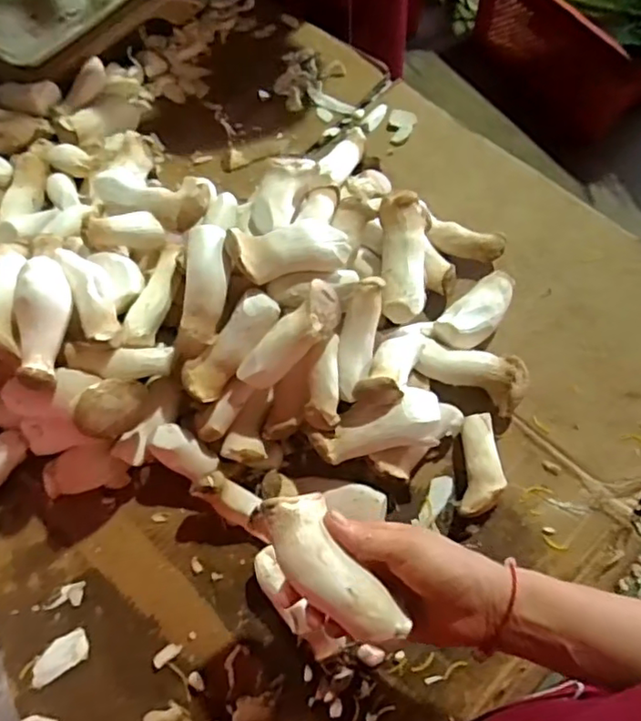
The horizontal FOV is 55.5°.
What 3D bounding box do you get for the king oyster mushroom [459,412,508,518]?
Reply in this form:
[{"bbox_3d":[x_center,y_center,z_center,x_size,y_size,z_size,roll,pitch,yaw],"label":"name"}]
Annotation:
[{"bbox_3d":[0.144,0.094,0.545,0.036,0.029,0.092,7,68,4],"label":"king oyster mushroom"}]

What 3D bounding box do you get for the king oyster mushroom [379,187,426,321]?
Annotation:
[{"bbox_3d":[0.075,-0.092,0.548,0.039,0.034,0.112,0,81,1],"label":"king oyster mushroom"}]

